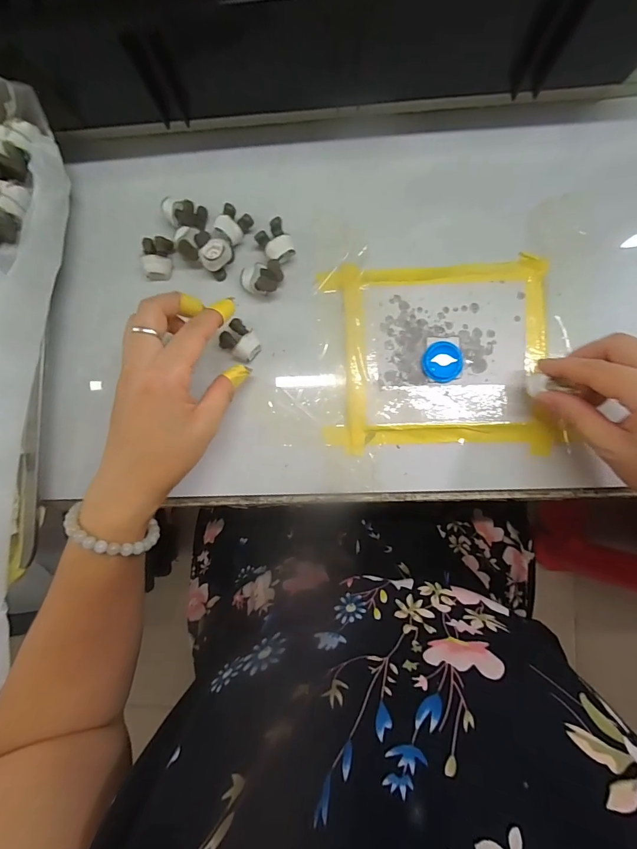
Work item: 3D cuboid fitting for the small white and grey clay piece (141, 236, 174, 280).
[{"bbox_3d":[-0.123,-0.127,0.304,0.020,0.017,0.030,9,88,4],"label":"small white and grey clay piece"}]

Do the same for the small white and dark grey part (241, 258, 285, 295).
[{"bbox_3d":[-0.042,-0.111,0.300,0.030,0.019,0.019,-13,87,3],"label":"small white and dark grey part"}]

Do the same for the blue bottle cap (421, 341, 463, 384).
[{"bbox_3d":[0.093,-0.047,0.294,0.029,0.005,0.030,0,88,3],"label":"blue bottle cap"}]

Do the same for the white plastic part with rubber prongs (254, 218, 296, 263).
[{"bbox_3d":[-0.031,-0.135,0.300,0.023,0.021,0.027,-33,86,2],"label":"white plastic part with rubber prongs"}]

